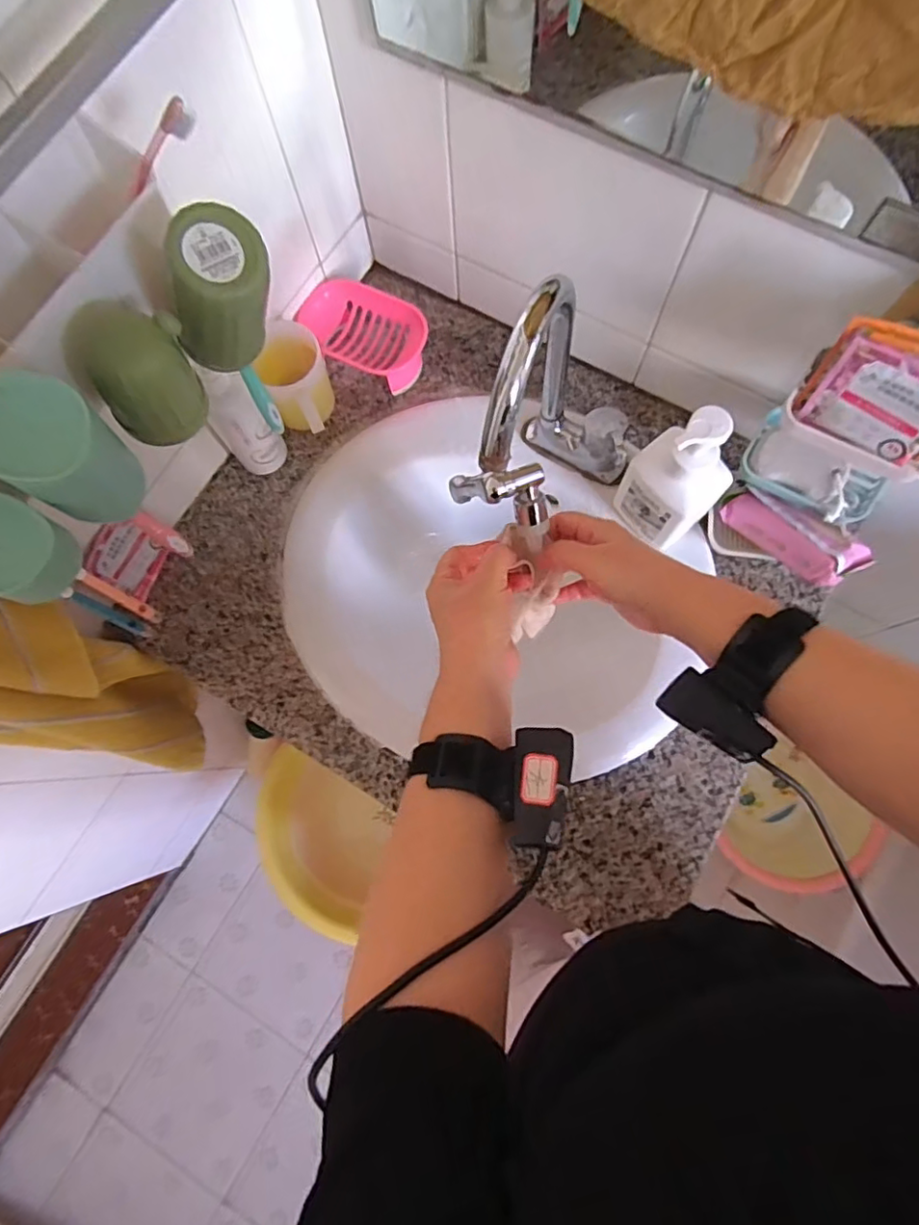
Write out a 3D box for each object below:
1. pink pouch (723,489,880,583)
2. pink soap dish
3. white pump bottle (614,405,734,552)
[{"bbox_3d":[0.346,-0.081,0.618,0.053,0.032,0.143,-44,60,-8],"label":"pink pouch"},{"bbox_3d":[-0.113,-0.341,0.726,0.144,0.061,0.096,21,78,6],"label":"pink soap dish"},{"bbox_3d":[0.220,-0.134,0.594,0.075,0.190,0.085,-40,79,-7],"label":"white pump bottle"}]

